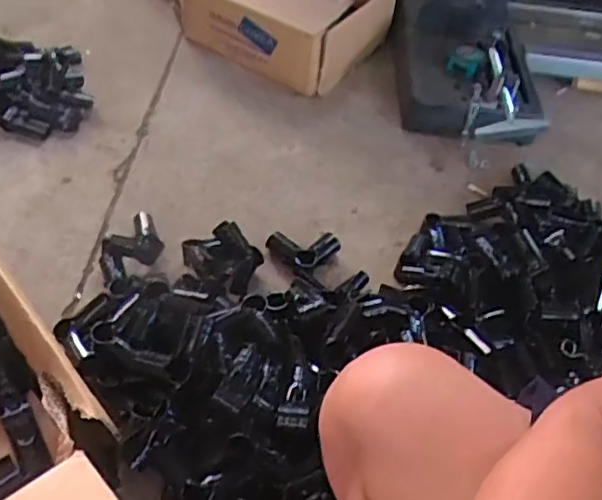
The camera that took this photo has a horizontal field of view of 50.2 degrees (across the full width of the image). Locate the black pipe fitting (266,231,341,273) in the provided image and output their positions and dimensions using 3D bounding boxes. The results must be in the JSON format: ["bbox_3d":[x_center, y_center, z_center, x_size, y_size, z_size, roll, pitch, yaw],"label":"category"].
[{"bbox_3d":[0.005,-0.008,0.959,0.080,0.034,0.089,36,54,21],"label":"black pipe fitting"}]

